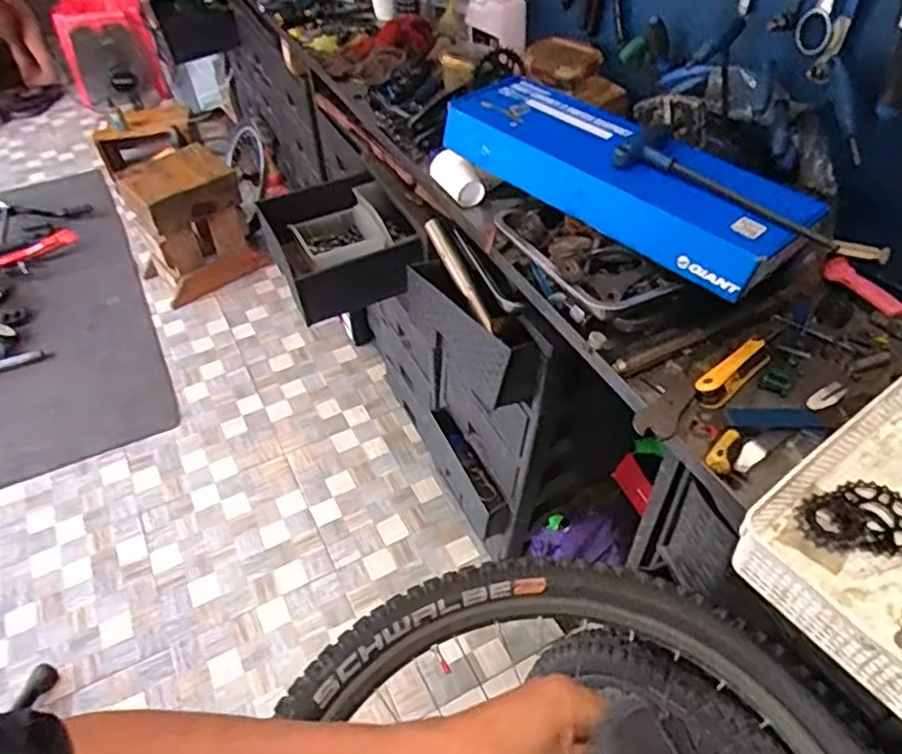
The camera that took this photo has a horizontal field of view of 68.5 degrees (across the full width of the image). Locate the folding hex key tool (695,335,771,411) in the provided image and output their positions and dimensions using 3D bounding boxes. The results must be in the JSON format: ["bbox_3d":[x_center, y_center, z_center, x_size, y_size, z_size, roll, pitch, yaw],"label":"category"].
[{"bbox_3d":[0.359,-0.006,0.838,0.123,0.034,0.038,-30,53,-25],"label":"folding hex key tool"}]

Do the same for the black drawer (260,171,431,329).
[{"bbox_3d":[-0.228,-0.271,1.398,0.287,0.118,0.351,-15,48,-12],"label":"black drawer"}]

